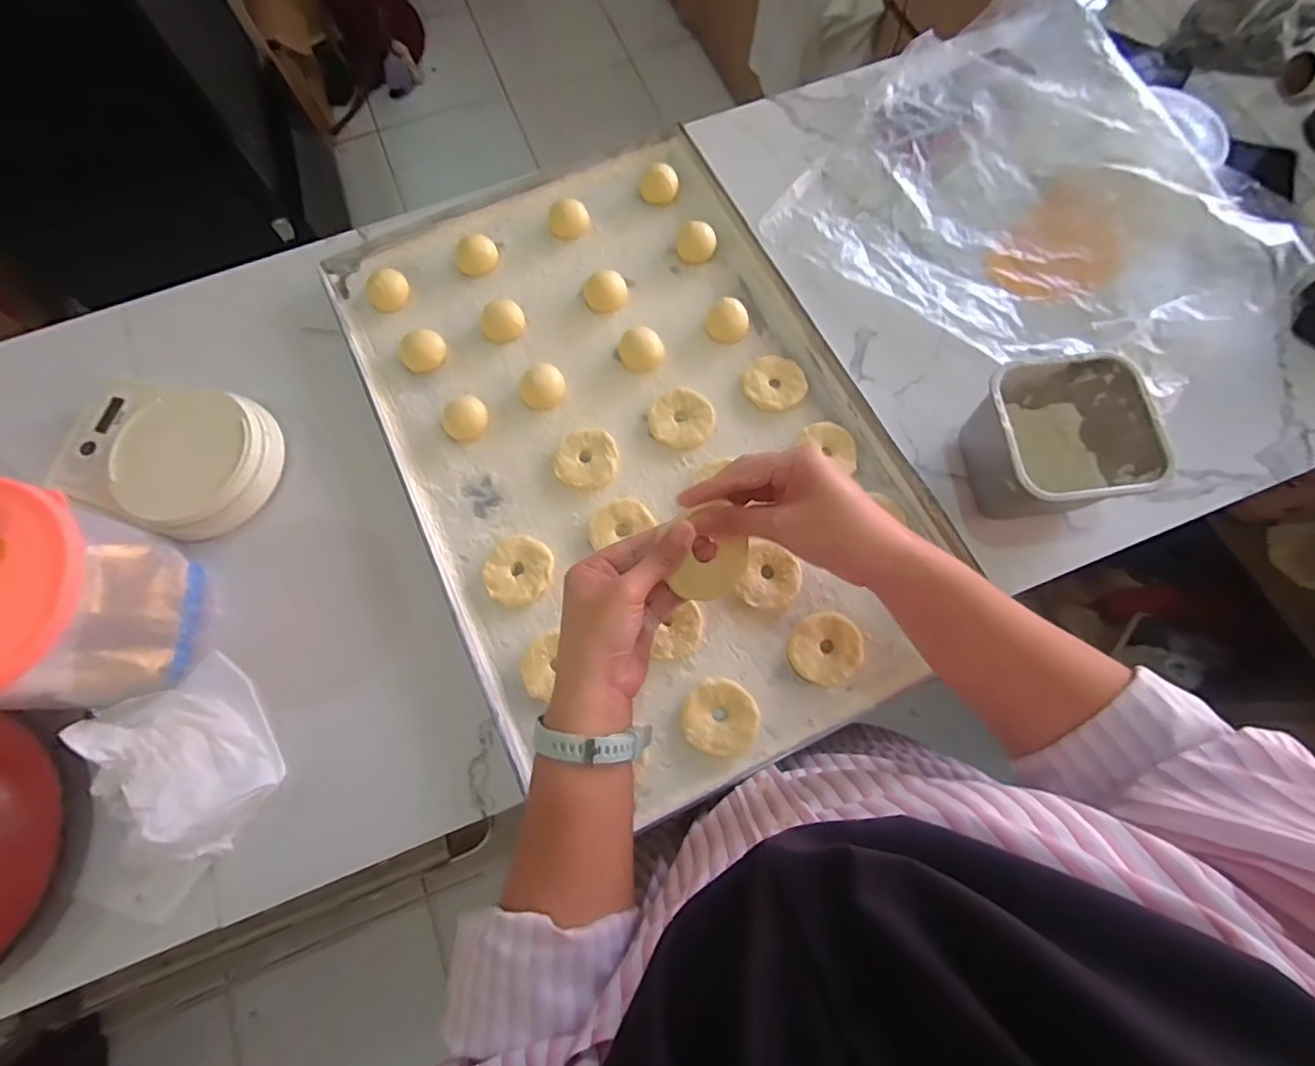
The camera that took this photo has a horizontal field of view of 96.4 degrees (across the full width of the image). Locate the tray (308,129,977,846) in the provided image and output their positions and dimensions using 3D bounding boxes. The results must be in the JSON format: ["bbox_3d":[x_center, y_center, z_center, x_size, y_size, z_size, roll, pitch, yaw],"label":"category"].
[{"bbox_3d":[-0.022,-0.099,0.543,0.413,0.022,0.609,-25,75,-5],"label":"tray"}]

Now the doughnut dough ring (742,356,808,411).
[{"bbox_3d":[0.110,-0.140,0.552,0.057,0.008,0.052,0,73,1],"label":"doughnut dough ring"}]

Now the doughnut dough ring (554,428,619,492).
[{"bbox_3d":[-0.065,-0.066,0.537,0.056,0.010,0.056,0,73,1],"label":"doughnut dough ring"}]

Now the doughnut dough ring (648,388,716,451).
[{"bbox_3d":[0.022,-0.106,0.546,0.060,0.011,0.059,0,73,1],"label":"doughnut dough ring"}]

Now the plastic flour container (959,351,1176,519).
[{"bbox_3d":[0.323,-0.072,0.488,0.113,0.091,0.115,-11,73,-2],"label":"plastic flour container"}]

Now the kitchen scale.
[{"bbox_3d":[-0.435,-0.071,0.526,0.192,0.048,0.134,18,74,6],"label":"kitchen scale"}]

